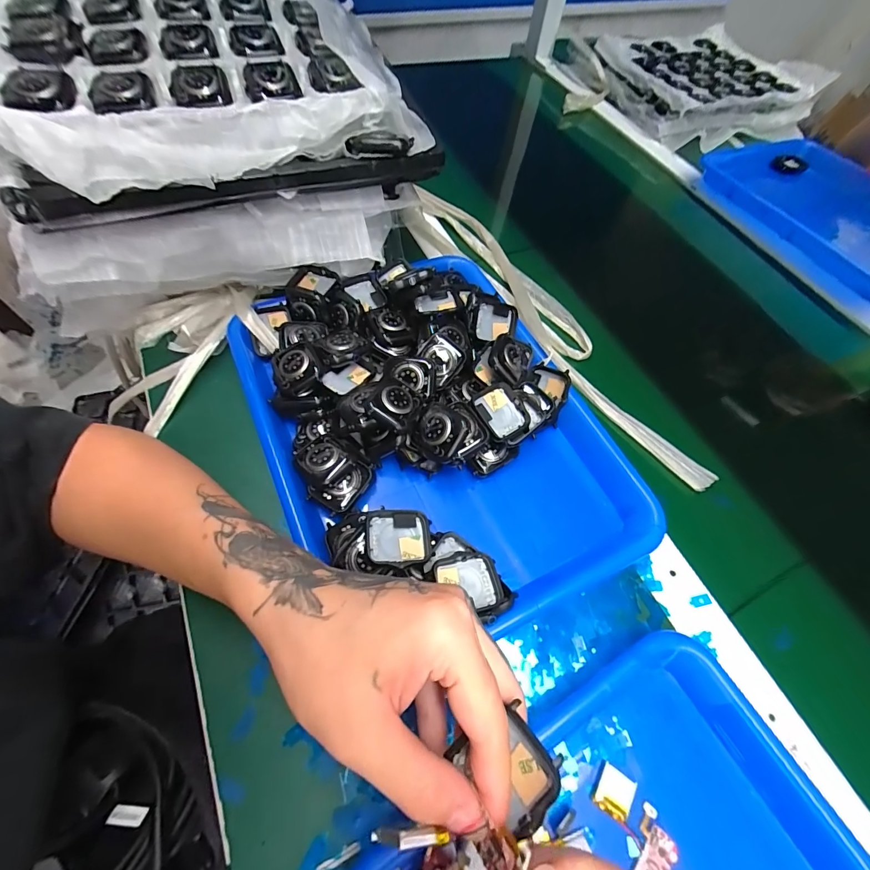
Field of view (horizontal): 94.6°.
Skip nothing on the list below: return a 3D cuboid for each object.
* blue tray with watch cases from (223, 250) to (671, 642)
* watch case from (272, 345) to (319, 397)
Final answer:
[{"bbox_3d":[-0.008,-0.016,0.329,0.246,0.060,0.331,-23,64,-17],"label":"blue tray with watch cases"},{"bbox_3d":[-0.113,-0.053,0.323,0.033,0.015,0.040,-15,62,-13],"label":"watch case"}]

